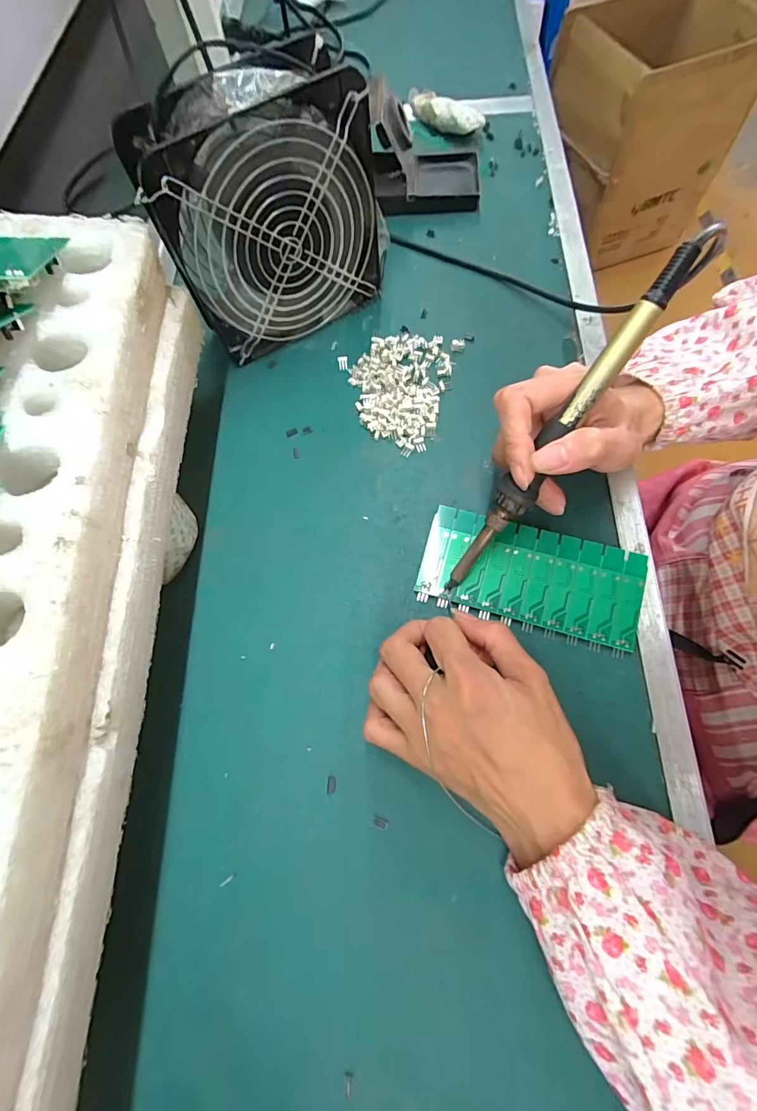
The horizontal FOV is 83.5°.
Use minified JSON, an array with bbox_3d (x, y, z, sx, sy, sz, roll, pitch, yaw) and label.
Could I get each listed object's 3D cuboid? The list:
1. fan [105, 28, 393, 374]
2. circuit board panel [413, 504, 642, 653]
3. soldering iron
[{"bbox_3d":[-0.074,-0.245,0.310,0.159,0.152,0.058,-29,70,-7],"label":"fan"},{"bbox_3d":[0.099,0.012,0.279,0.138,0.008,0.063,15,72,10],"label":"circuit board panel"},{"bbox_3d":[0.093,-0.060,0.228,0.019,0.015,0.211,37,117,12],"label":"soldering iron"}]

